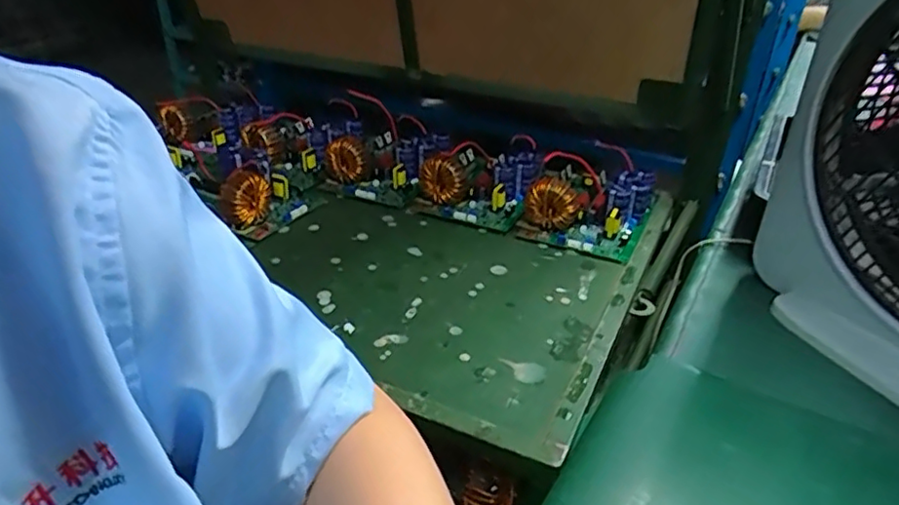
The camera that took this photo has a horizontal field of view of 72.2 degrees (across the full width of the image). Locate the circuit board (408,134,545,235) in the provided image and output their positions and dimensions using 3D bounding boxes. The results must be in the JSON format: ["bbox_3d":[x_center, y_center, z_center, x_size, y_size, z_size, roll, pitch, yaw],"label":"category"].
[{"bbox_3d":[0.045,-0.106,0.832,0.153,0.069,0.181,15,33,22],"label":"circuit board"}]

